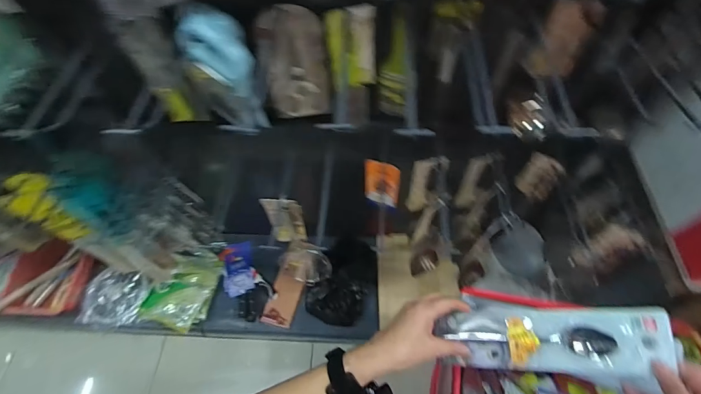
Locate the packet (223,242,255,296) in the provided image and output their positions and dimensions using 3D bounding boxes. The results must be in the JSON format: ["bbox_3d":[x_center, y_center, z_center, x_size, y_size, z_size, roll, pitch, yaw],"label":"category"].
[{"bbox_3d":[-0.439,0.277,1.414,0.113,0.038,0.205,-10,60,-3],"label":"packet"}]

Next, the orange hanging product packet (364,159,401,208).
[{"bbox_3d":[0.076,-0.033,0.886,0.088,0.134,0.054,7,61,7],"label":"orange hanging product packet"}]

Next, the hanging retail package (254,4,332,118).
[{"bbox_3d":[-0.109,-0.254,0.716,0.121,0.261,0.036,-9,60,-3],"label":"hanging retail package"}]

